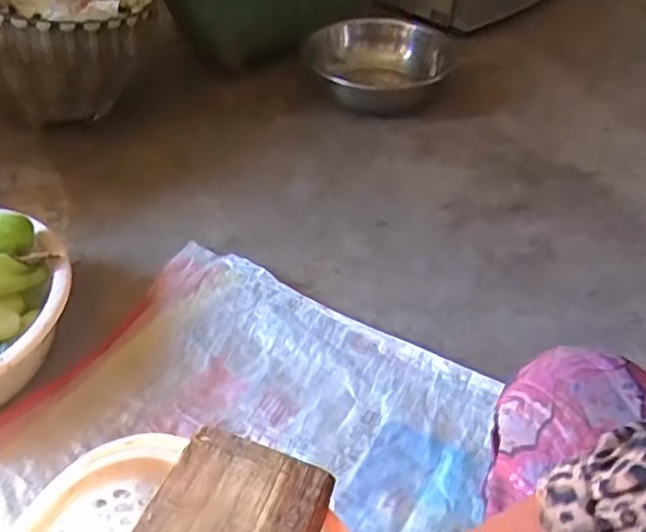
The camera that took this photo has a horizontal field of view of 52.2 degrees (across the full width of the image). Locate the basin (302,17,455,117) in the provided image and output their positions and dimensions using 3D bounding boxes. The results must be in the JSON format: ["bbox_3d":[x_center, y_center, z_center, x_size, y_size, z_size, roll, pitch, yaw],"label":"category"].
[{"bbox_3d":[0.126,-0.452,1.505,0.306,0.126,0.325,1,43,-1],"label":"basin"}]

